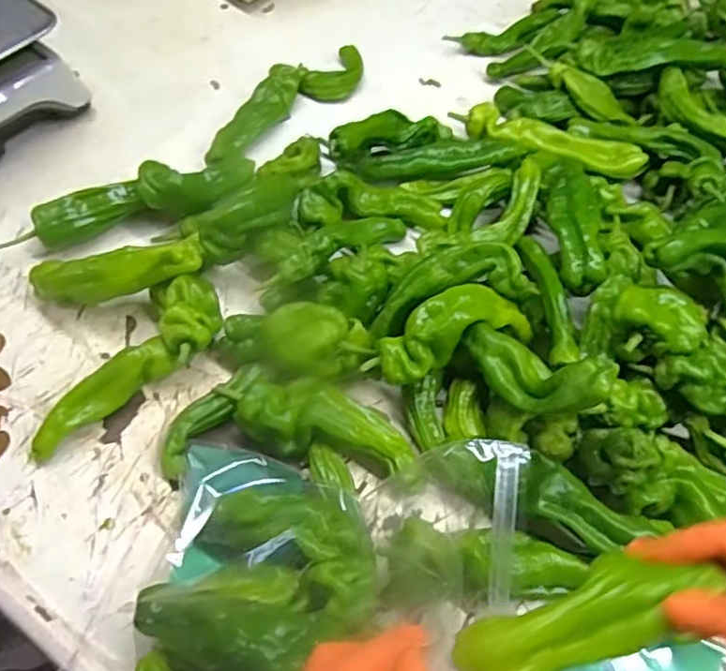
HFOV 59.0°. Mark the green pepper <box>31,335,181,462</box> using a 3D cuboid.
[{"bbox_3d":[-0.223,0.050,0.545,0.133,0.040,0.031,-35,68,-21],"label":"green pepper"}]

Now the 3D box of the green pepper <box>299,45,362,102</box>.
[{"bbox_3d":[-0.029,-0.316,0.776,0.047,0.028,0.106,26,62,11],"label":"green pepper"}]

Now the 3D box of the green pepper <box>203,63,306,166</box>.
[{"bbox_3d":[-0.119,-0.245,0.724,0.038,0.035,0.165,26,62,11],"label":"green pepper"}]

